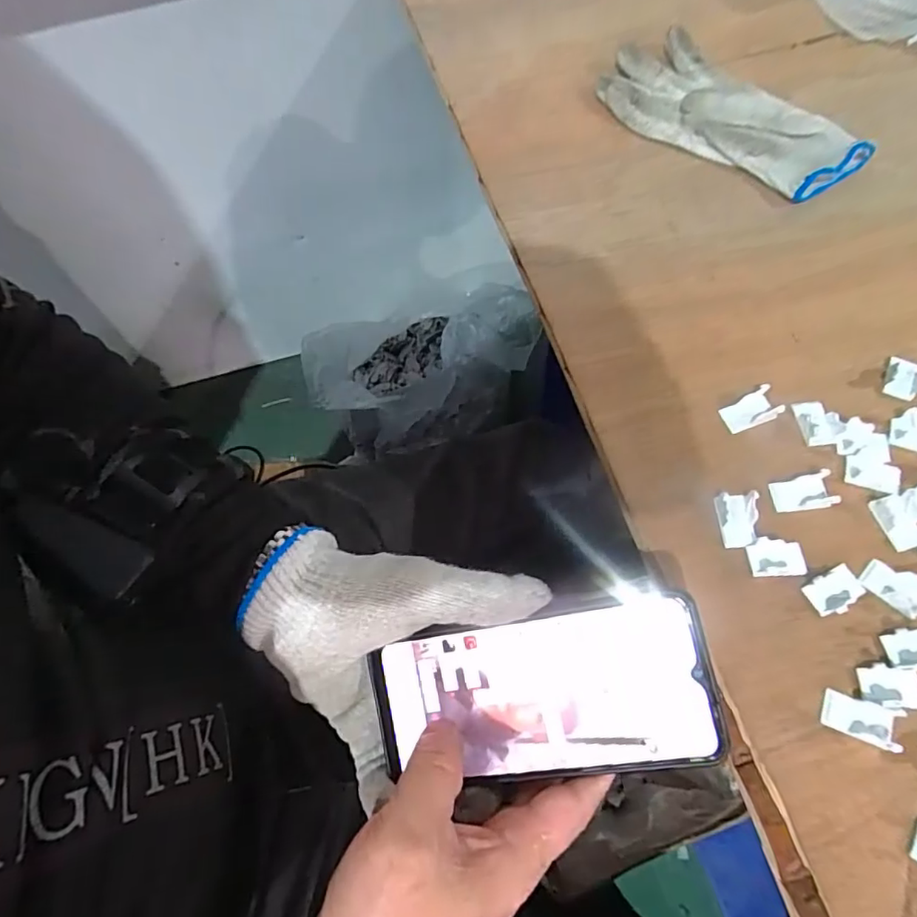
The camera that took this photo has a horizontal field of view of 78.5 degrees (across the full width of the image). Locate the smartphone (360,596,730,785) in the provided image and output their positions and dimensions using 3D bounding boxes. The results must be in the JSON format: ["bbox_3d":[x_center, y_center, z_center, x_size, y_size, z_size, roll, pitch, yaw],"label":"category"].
[{"bbox_3d":[0.036,0.116,0.277,0.164,0.016,0.073,-14,80,15],"label":"smartphone"}]

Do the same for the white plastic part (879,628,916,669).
[{"bbox_3d":[0.236,0.097,0.289,0.032,0.004,0.019,-5,65,1],"label":"white plastic part"}]

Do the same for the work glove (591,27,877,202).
[{"bbox_3d":[0.214,-0.279,0.459,0.108,0.018,0.210,-36,68,-13],"label":"work glove"}]

